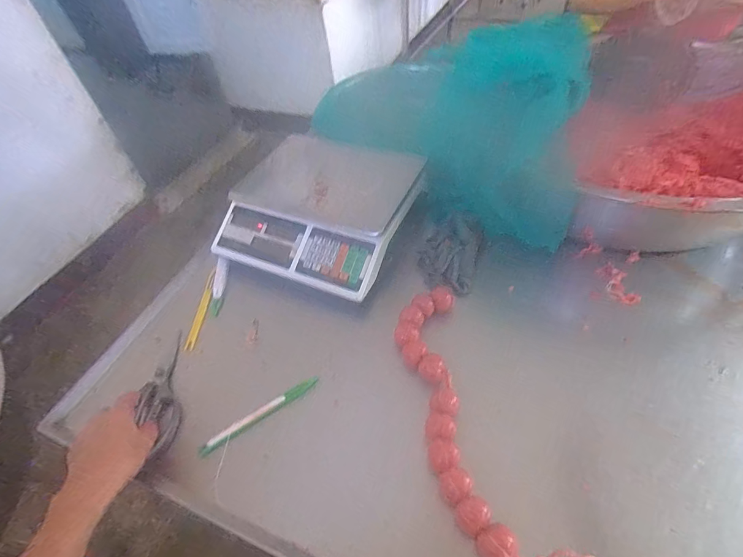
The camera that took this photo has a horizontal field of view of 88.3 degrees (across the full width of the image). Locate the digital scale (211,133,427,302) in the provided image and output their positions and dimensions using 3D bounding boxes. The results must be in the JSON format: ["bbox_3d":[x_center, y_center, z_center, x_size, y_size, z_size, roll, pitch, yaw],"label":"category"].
[{"bbox_3d":[-0.095,-0.132,0.723,0.314,0.105,0.305,16,53,19],"label":"digital scale"}]

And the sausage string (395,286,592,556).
[{"bbox_3d":[0.116,0.167,0.500,0.122,0.029,0.365,-16,50,-7],"label":"sausage string"}]

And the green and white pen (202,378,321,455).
[{"bbox_3d":[-0.152,0.189,0.532,0.172,0.015,0.016,-31,53,-19],"label":"green and white pen"}]

